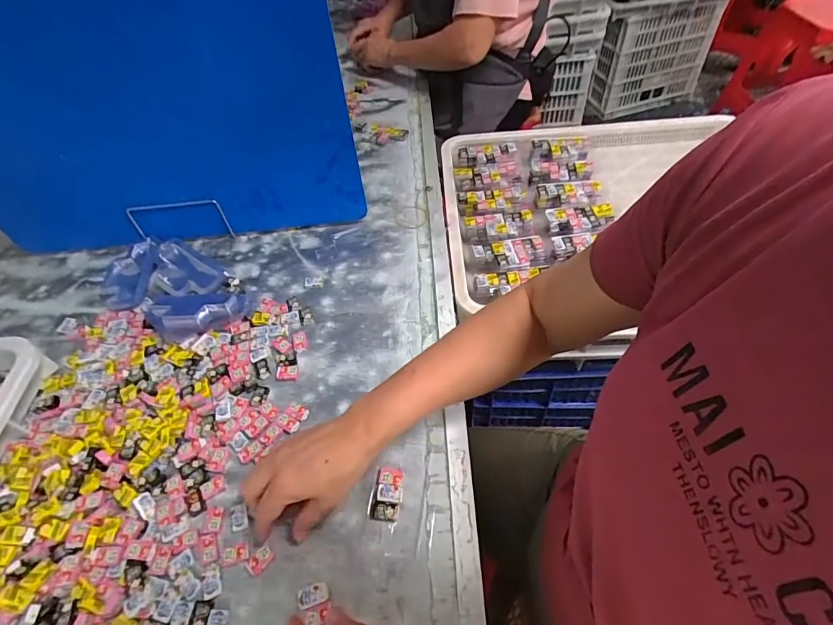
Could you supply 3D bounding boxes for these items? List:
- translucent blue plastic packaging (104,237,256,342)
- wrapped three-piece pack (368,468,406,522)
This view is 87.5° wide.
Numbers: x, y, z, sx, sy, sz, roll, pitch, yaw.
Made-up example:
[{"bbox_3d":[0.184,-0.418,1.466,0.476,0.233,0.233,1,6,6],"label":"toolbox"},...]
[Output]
[{"bbox_3d":[-0.374,-0.041,0.662,0.258,0.032,0.137,32,62,26],"label":"translucent blue plastic packaging"},{"bbox_3d":[-0.032,0.196,0.470,0.033,0.011,0.055,4,53,8],"label":"wrapped three-piece pack"}]

